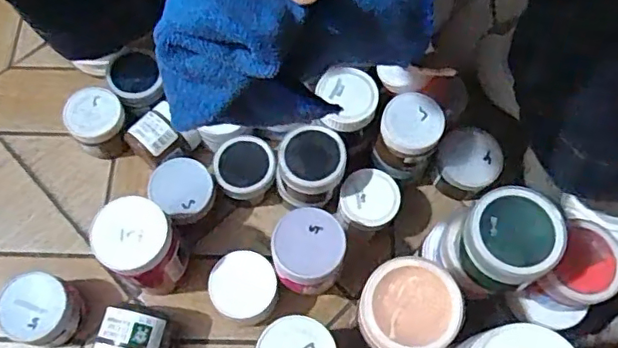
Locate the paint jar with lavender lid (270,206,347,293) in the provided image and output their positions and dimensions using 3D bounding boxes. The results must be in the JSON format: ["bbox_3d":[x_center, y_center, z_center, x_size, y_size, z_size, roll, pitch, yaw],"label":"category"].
[{"bbox_3d":[-0.001,0.064,0.477,0.057,0.048,0.060,0,68,-1],"label":"paint jar with lavender lid"}]

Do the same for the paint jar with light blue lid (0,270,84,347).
[{"bbox_3d":[-0.236,0.120,0.505,0.063,0.061,0.062,1,69,-2],"label":"paint jar with light blue lid"}]

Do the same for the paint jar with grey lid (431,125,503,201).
[{"bbox_3d":[0.159,-0.009,0.588,0.061,0.058,0.063,1,69,-2],"label":"paint jar with grey lid"}]

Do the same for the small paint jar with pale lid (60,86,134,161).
[{"bbox_3d":[-0.214,-0.048,0.589,0.056,0.060,0.063,-42,75,-16],"label":"small paint jar with pale lid"}]

